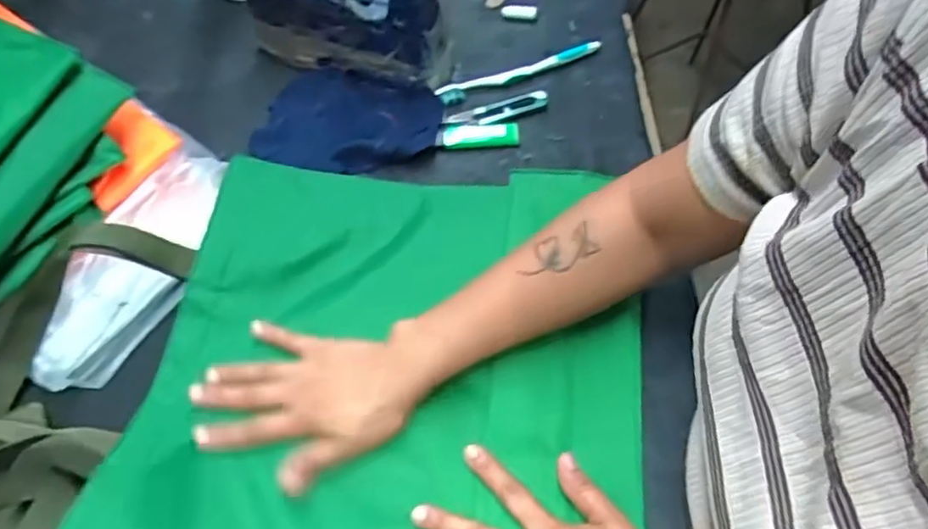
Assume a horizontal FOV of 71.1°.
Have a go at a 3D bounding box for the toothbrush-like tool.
[{"bbox_3d":[0.055,-0.195,0.649,0.171,0.010,0.019,-22,60,-10],"label":"toothbrush-like tool"}]

